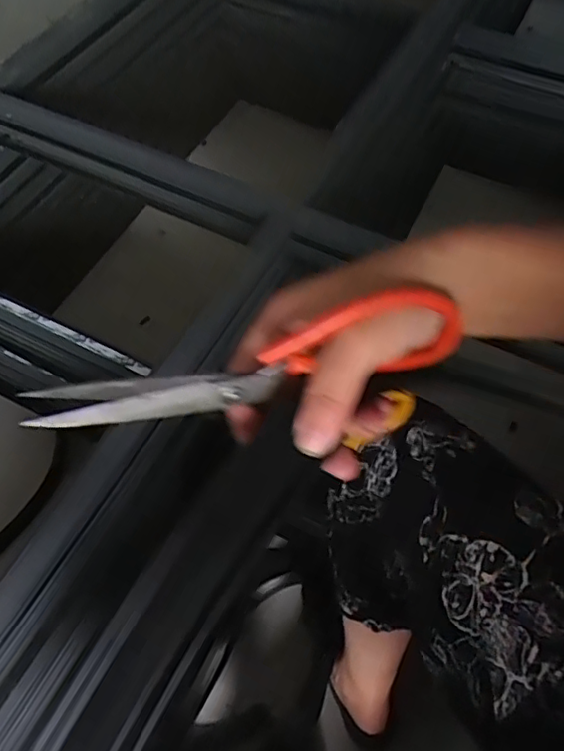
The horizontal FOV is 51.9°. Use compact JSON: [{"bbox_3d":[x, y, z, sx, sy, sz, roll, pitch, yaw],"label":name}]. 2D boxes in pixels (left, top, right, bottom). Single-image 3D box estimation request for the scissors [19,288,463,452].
[{"bbox_3d":[-0.010,0.010,0.279,0.197,0.101,0.021,-10,59,-16],"label":"scissors"}]

